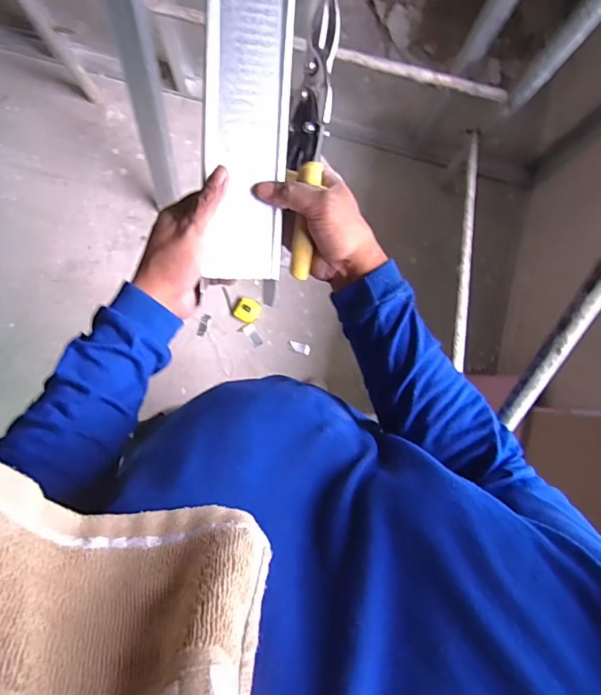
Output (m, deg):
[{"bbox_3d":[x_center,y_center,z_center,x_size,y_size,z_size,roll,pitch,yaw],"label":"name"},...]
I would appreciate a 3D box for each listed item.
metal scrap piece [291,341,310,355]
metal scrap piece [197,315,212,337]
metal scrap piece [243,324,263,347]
[{"bbox_3d":[-0.002,0.002,1.383,0.065,0.009,0.031,15,83,-2],"label":"metal scrap piece"},{"bbox_3d":[-0.292,-0.067,1.375,0.034,0.007,0.068,14,83,-2],"label":"metal scrap piece"},{"bbox_3d":[-0.145,-0.038,1.381,0.038,0.005,0.072,-32,87,-6],"label":"metal scrap piece"}]

